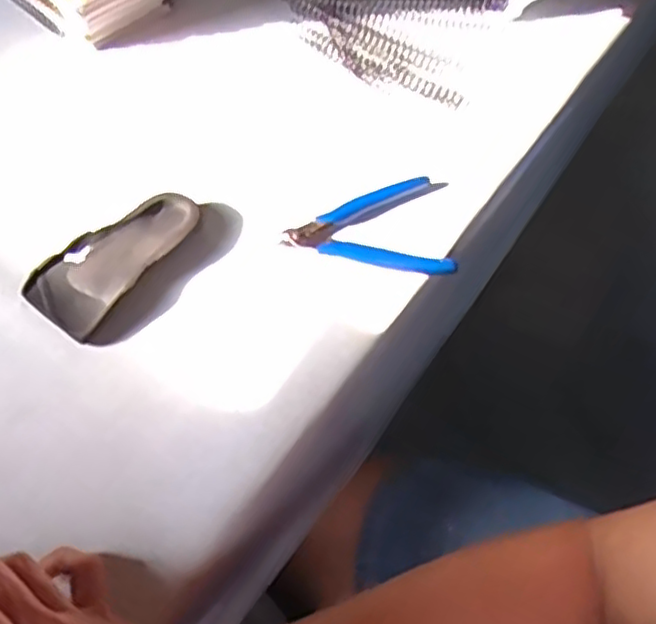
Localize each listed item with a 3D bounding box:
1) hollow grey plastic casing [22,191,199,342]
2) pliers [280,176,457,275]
[{"bbox_3d":[-0.138,-0.038,0.443,0.056,0.015,0.116,34,63,15],"label":"hollow grey plastic casing"},{"bbox_3d":[0.029,-0.066,0.476,0.115,0.008,0.082,5,59,-1],"label":"pliers"}]

